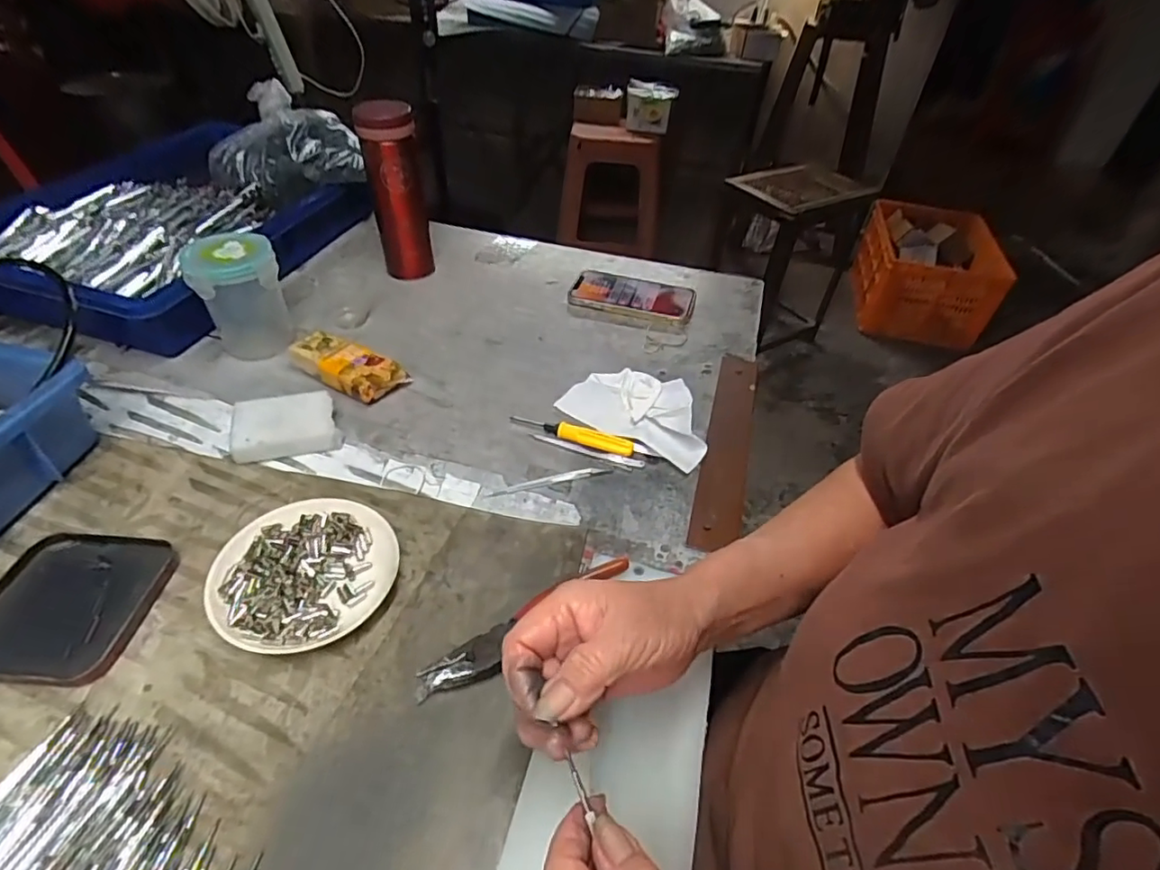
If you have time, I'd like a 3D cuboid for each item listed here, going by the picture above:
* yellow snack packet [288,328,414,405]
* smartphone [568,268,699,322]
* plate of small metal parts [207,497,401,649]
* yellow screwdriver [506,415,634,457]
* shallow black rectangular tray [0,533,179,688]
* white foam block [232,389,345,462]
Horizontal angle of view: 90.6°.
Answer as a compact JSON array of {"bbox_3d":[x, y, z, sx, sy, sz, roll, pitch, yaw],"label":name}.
[{"bbox_3d":[-0.231,-0.066,0.563,0.115,0.033,0.045,21,45,16],"label":"yellow snack packet"},{"bbox_3d":[0.064,-0.173,0.708,0.151,0.014,0.080,14,44,10],"label":"smartphone"},{"bbox_3d":[-0.191,0.097,0.403,0.120,0.021,0.112,3,43,-3],"label":"plate of small metal parts"},{"bbox_3d":[-0.009,-0.003,0.522,0.116,0.014,0.016,17,44,13],"label":"yellow screwdriver"},{"bbox_3d":[-0.343,0.111,0.384,0.103,0.010,0.102,4,43,-1],"label":"shallow black rectangular tray"},{"bbox_3d":[-0.257,-0.008,0.504,0.083,0.027,0.058,-12,45,-17],"label":"white foam block"}]

